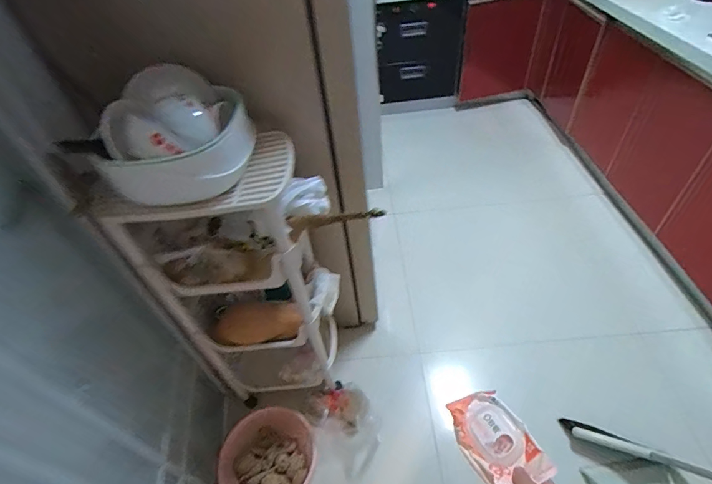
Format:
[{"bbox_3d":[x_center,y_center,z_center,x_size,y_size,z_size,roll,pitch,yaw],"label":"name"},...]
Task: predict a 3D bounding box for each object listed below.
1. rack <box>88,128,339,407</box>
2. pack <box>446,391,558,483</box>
[{"bbox_3d":[-0.271,0.164,1.057,0.391,0.852,0.201,-9,47,-2],"label":"rack"},{"bbox_3d":[0.190,0.271,0.532,0.088,0.018,0.138,-29,33,-4],"label":"pack"}]

